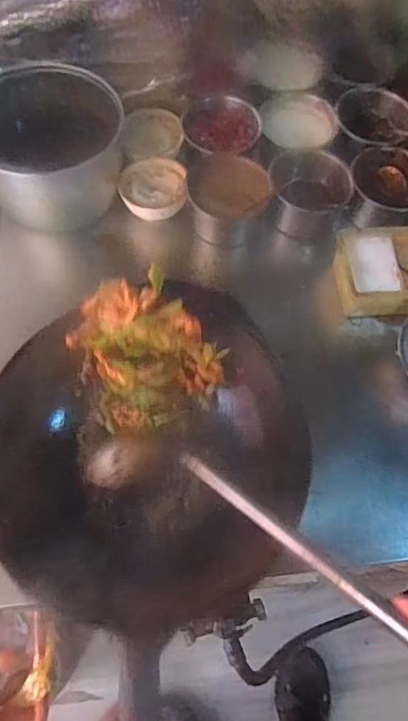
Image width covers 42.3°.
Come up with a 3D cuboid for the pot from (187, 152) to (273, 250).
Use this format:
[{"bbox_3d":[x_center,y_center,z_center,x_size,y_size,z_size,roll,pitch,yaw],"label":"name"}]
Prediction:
[{"bbox_3d":[0.038,-0.264,0.849,0.125,0.084,0.128,1,66,-2],"label":"pot"}]

